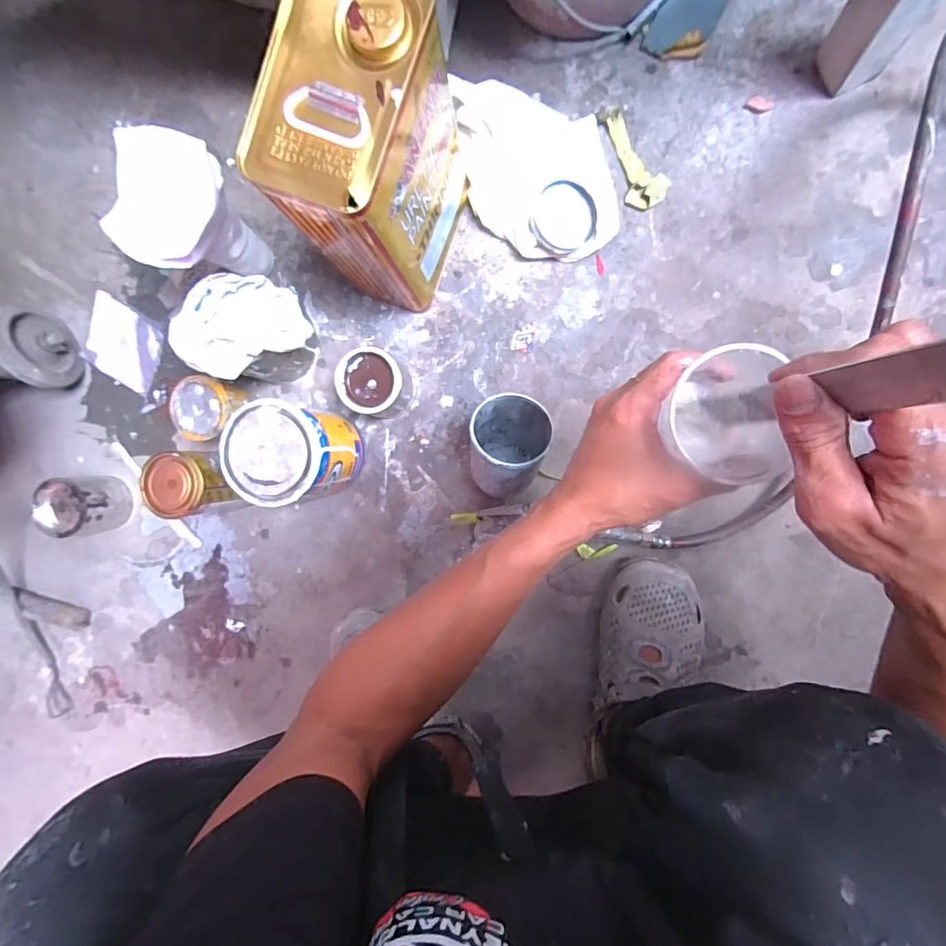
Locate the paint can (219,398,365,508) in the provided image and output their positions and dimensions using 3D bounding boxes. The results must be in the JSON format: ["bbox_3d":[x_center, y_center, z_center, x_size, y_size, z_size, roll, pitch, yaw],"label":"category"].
[{"bbox_3d":[-0.196,-0.022,0.543,0.106,0.136,0.101,0,92,7],"label":"paint can"}]

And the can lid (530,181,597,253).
[{"bbox_3d":[0.104,-0.289,0.539,0.073,0.005,0.069,-3,104,-12],"label":"can lid"}]

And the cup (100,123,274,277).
[{"bbox_3d":[-0.293,-0.269,0.534,0.109,0.158,0.119,0,92,7],"label":"cup"}]

